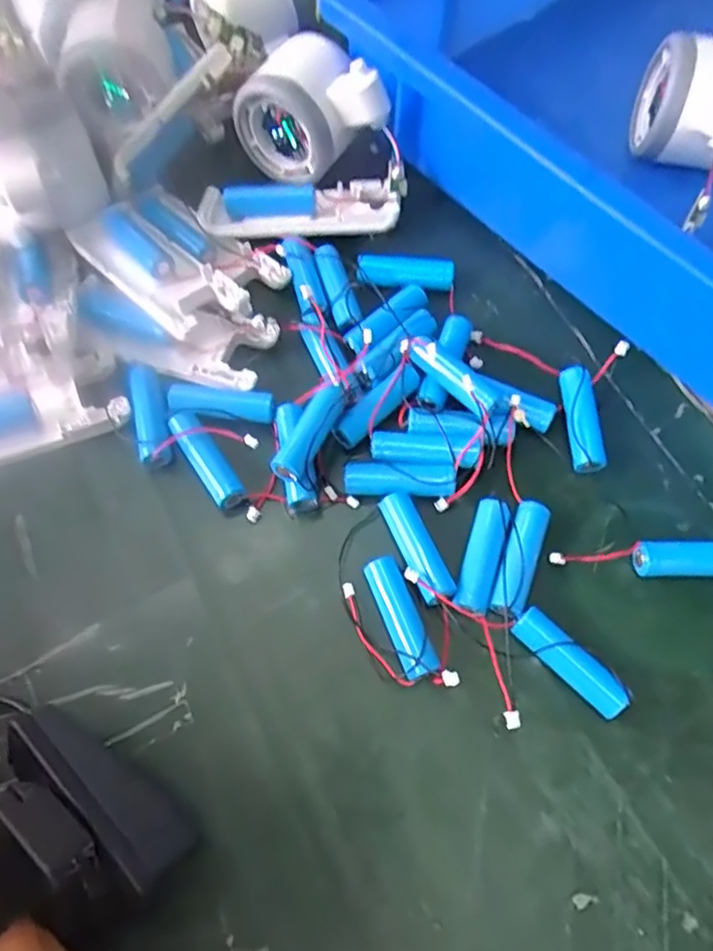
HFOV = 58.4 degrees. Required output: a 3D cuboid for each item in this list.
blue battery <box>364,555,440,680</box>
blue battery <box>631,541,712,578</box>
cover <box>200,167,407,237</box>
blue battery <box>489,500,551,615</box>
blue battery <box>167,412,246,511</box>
[{"bbox_3d":[0.018,0.058,0.260,0.014,0.012,0.049,-19,66,-9],"label":"blue battery"},{"bbox_3d":[0.144,0.036,0.271,0.053,0.014,0.013,0,64,0],"label":"blue battery"},{"bbox_3d":[-0.028,-0.142,0.335,0.107,0.017,0.037,-3,64,-1],"label":"cover"},{"bbox_3d":[0.070,0.035,0.272,0.016,0.011,0.049,18,66,9],"label":"blue battery"},{"bbox_3d":[-0.067,-0.007,0.283,0.013,0.011,0.049,-35,85,-14],"label":"blue battery"}]

